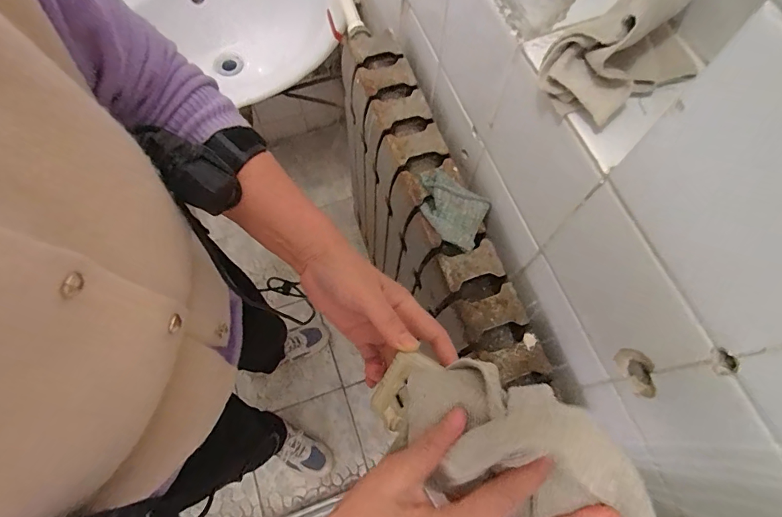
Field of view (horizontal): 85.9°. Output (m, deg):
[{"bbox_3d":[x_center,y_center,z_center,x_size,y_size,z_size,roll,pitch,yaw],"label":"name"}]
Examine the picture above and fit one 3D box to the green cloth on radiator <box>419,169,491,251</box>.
[{"bbox_3d":[0.075,-0.067,0.545,0.106,0.021,0.075,38,73,13],"label":"green cloth on radiator"}]

